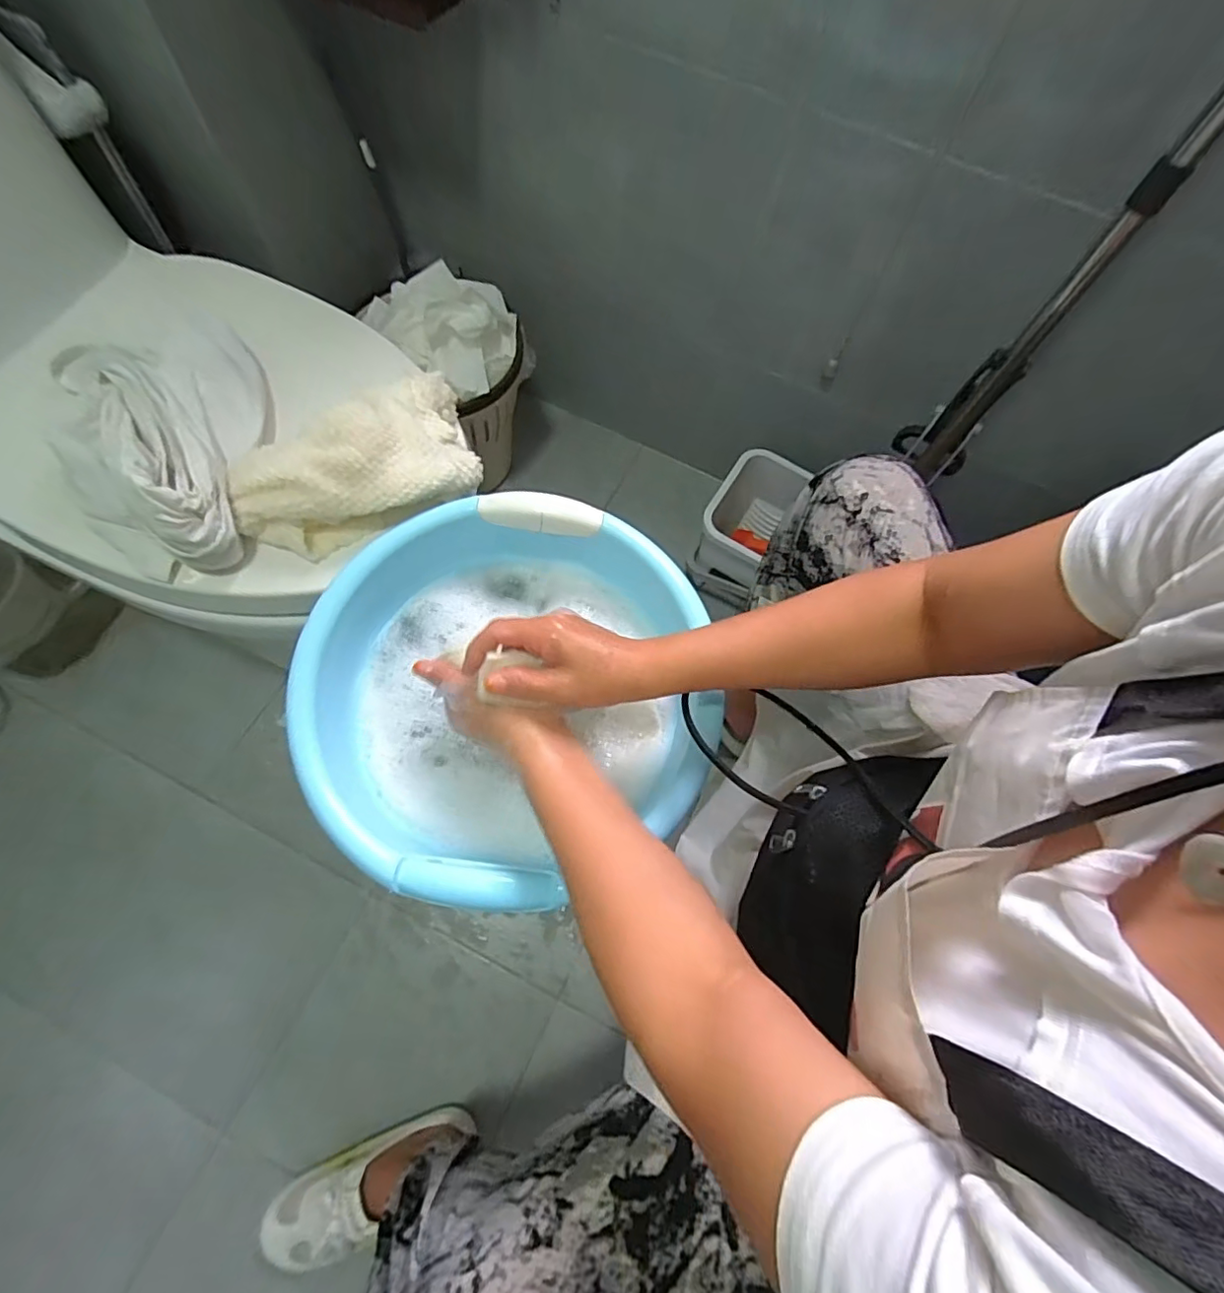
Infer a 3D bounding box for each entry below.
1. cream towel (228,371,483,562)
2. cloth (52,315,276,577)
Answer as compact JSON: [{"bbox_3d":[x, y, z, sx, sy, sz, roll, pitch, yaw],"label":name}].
[{"bbox_3d":[-0.231,-0.169,0.502,0.208,0.077,0.118,-24,72,-12],"label":"cream towel"},{"bbox_3d":[-0.399,-0.179,0.484,0.181,0.079,0.241,-14,71,-8],"label":"cloth"}]

